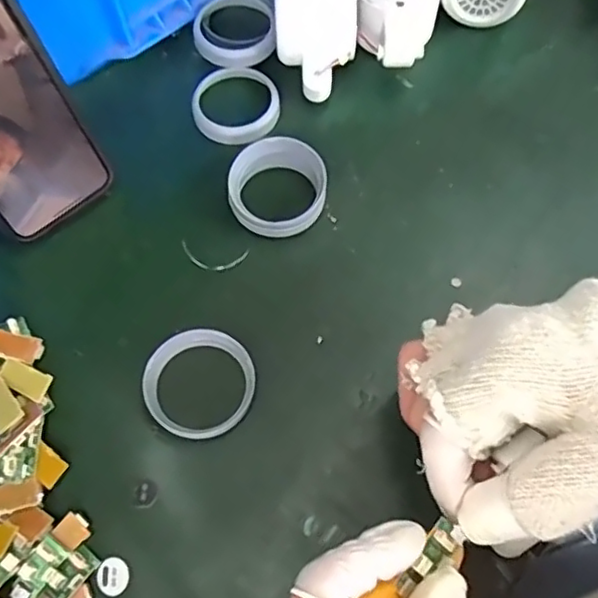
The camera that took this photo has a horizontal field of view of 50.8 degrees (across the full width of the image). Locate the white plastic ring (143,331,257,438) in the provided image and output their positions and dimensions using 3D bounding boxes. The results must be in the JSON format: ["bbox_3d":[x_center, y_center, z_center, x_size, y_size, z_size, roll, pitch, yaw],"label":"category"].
[{"bbox_3d":[-0.053,0.046,0.339,0.059,0.011,0.058,-1,64,2],"label":"white plastic ring"}]

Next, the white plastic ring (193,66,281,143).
[{"bbox_3d":[-0.041,-0.130,0.420,0.057,0.011,0.055,-1,64,2],"label":"white plastic ring"}]

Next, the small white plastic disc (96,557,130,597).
[{"bbox_3d":[-0.090,0.133,0.302,0.017,0.004,0.016,31,70,16],"label":"small white plastic disc"}]

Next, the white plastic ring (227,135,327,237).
[{"bbox_3d":[-0.013,-0.069,0.388,0.059,0.025,0.055,-1,64,2],"label":"white plastic ring"}]

